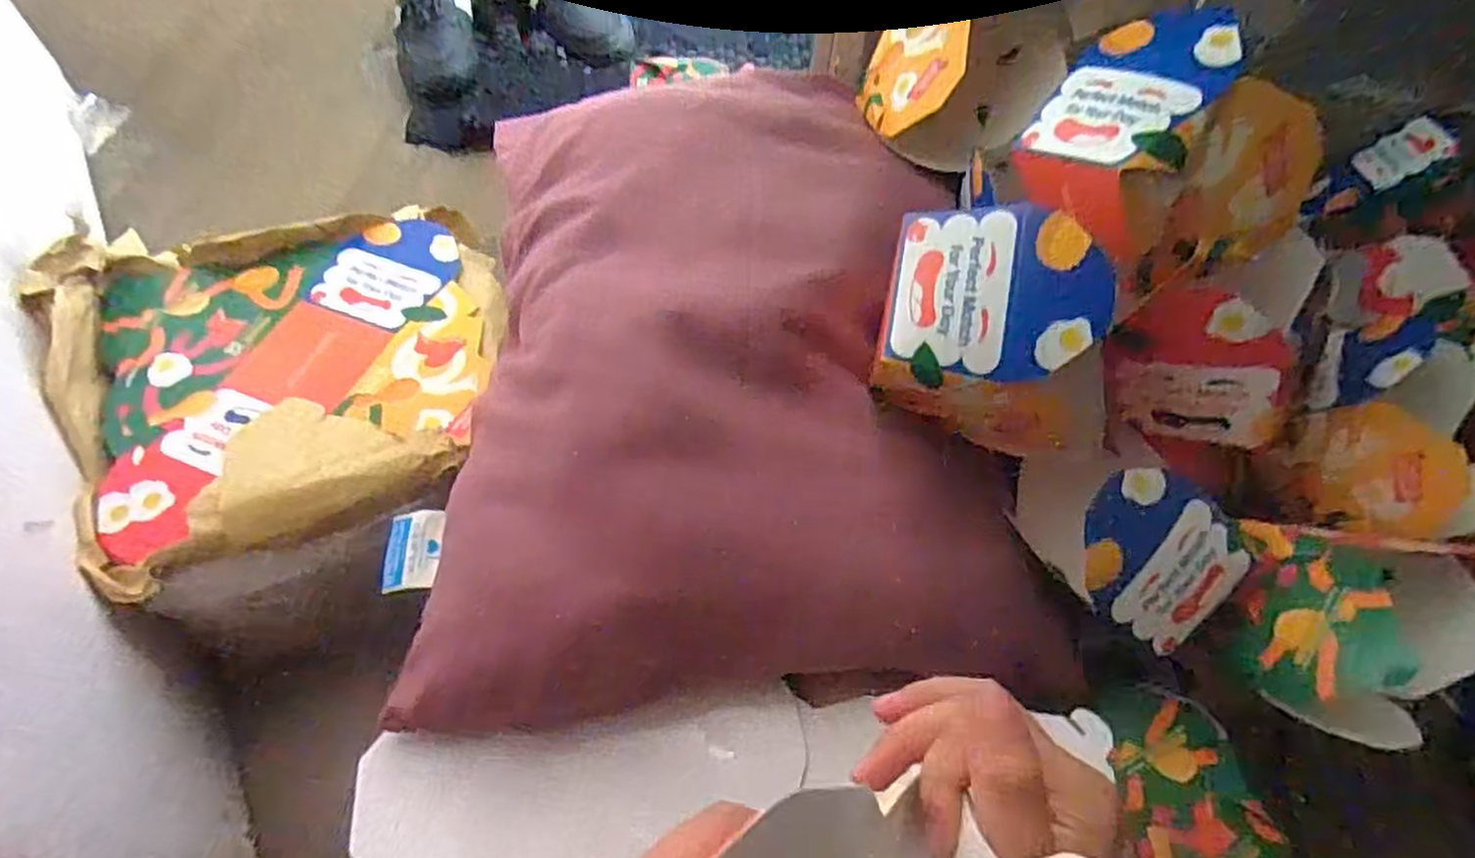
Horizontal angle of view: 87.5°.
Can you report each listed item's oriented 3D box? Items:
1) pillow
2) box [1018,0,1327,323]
[{"bbox_3d":[0.002,-0.061,0.520,0.355,0.111,0.458,-2,58,-5],"label":"pillow"},{"bbox_3d":[0.245,-0.159,0.458,0.138,0.106,0.123,-42,41,10],"label":"box"}]

